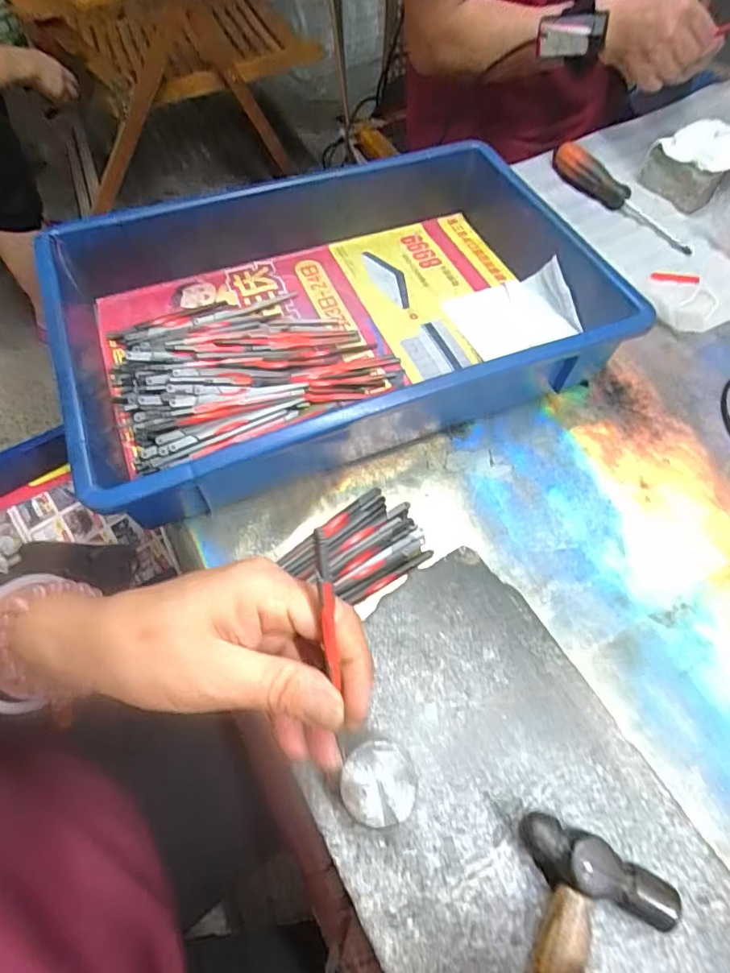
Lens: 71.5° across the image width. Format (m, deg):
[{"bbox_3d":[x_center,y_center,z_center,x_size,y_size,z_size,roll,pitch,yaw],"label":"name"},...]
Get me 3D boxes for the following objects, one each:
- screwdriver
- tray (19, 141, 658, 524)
[{"bbox_3d":[0.288,-0.326,0.562,0.189,0.033,0.032,40,67,21],"label":"screwdriver"},{"bbox_3d":[-0.014,-0.156,0.431,0.448,0.068,0.279,-19,62,-11],"label":"tray"}]

